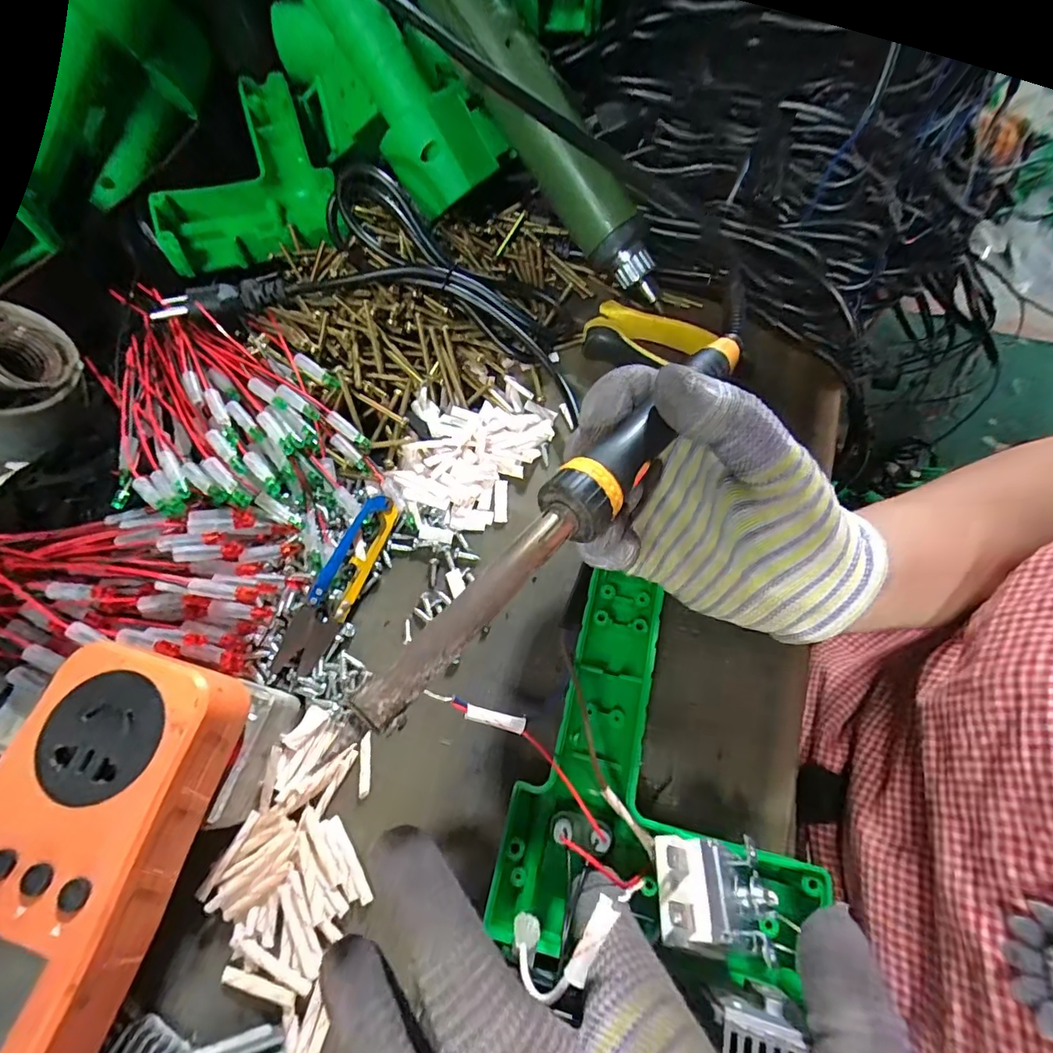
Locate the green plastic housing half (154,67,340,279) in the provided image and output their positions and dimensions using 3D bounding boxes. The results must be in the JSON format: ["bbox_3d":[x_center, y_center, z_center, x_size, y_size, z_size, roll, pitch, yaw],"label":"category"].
[{"bbox_3d":[-0.196,-0.246,0.352,0.114,0.041,0.141,-15,64,-7],"label":"green plastic housing half"}]

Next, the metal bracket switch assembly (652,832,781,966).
[{"bbox_3d":[0.063,0.120,0.166,0.036,0.018,0.029,5,64,3],"label":"metal bracket switch assembly"}]

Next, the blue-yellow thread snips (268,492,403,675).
[{"bbox_3d":[-0.093,0.027,0.253,0.019,0.015,0.098,17,65,9],"label":"blue-yellow thread snips"}]

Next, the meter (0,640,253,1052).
[{"bbox_3d":[-0.150,0.107,0.166,0.070,0.030,0.125,14,65,7],"label":"meter"}]

